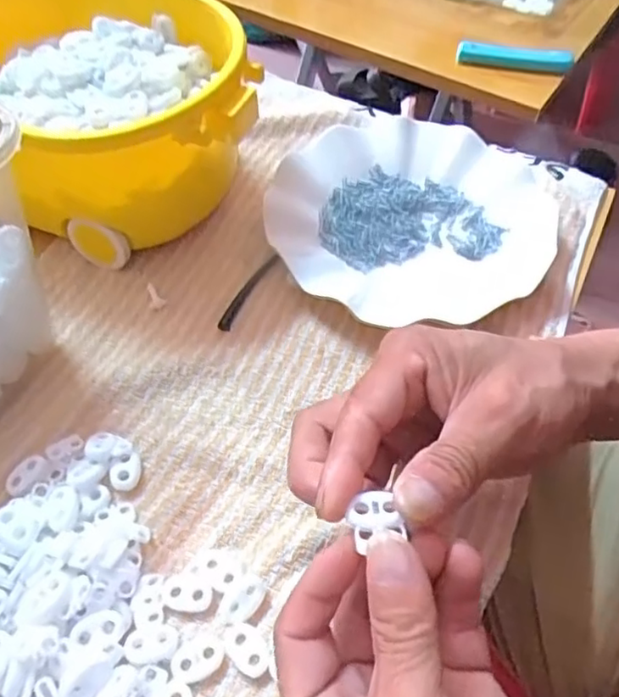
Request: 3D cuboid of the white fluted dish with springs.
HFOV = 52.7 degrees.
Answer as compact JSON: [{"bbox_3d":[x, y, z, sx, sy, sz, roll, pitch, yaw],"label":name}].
[{"bbox_3d":[0.067,-0.093,0.421,0.179,0.027,0.168,2,54,0],"label":"white fluted dish with springs"}]

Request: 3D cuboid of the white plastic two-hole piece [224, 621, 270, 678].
[{"bbox_3d":[-0.027,0.129,0.269,0.015,0.004,0.024,-38,63,-25],"label":"white plastic two-hole piece"}]

